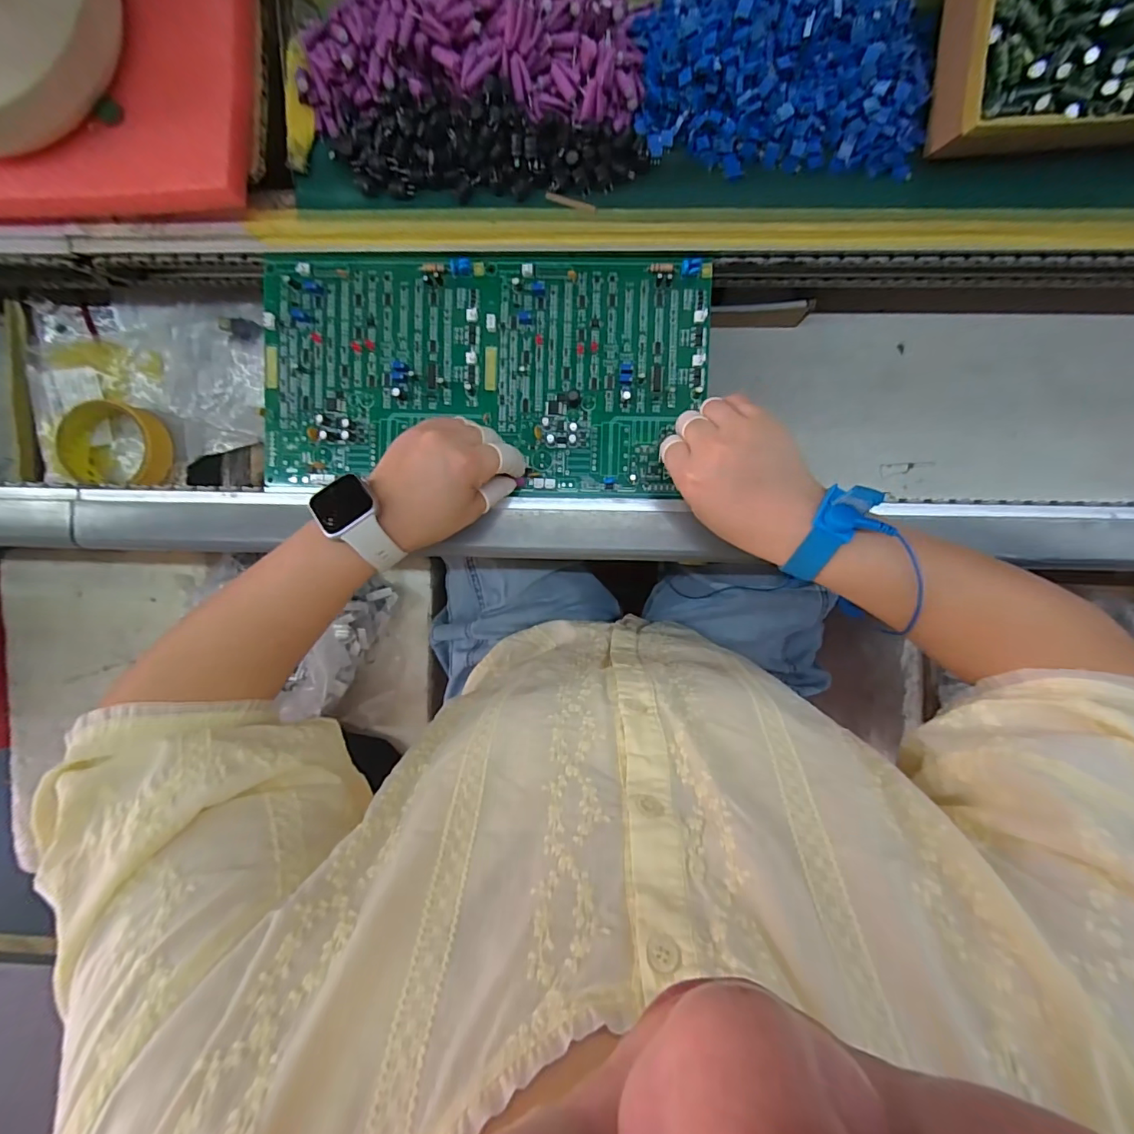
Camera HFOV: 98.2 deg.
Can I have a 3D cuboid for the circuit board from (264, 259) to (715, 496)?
[{"bbox_3d":[-0.068,-0.152,0.391,0.349,0.011,0.177,2,93,2],"label":"circuit board"}]

